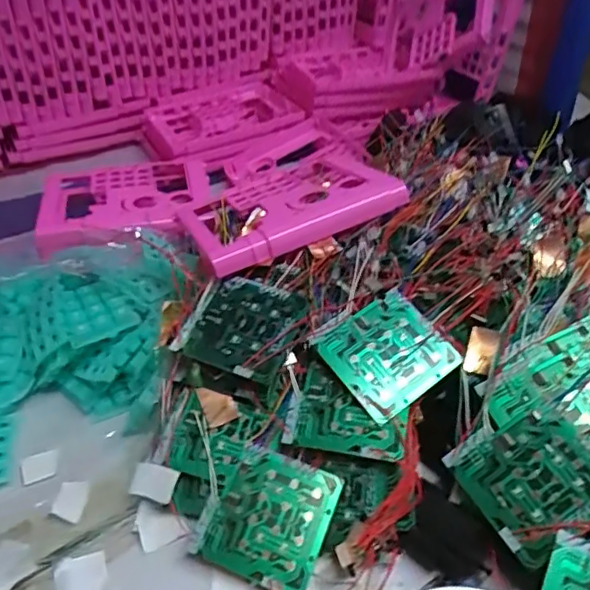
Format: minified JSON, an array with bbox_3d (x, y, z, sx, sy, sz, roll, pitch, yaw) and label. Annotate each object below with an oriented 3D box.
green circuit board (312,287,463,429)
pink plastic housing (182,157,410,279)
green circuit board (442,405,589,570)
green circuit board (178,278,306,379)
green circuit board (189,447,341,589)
[{"bbox_3d":[0.059,0.037,0.375,0.071,0.005,0.070,-33,69,-17],"label":"green circuit board"},{"bbox_3d":[-0.004,-0.069,0.454,0.157,0.028,0.086,-21,45,-19],"label":"pink plastic housing"},{"bbox_3d":[0.135,0.102,0.329,0.070,0.004,0.069,-39,63,3],"label":"green circuit board"},{"bbox_3d":[-0.034,0.020,0.394,0.066,0.006,0.068,18,55,21],"label":"green circuit board"},{"bbox_3d":[-0.017,0.134,0.352,0.071,0.004,0.071,18,66,12],"label":"green circuit board"}]

